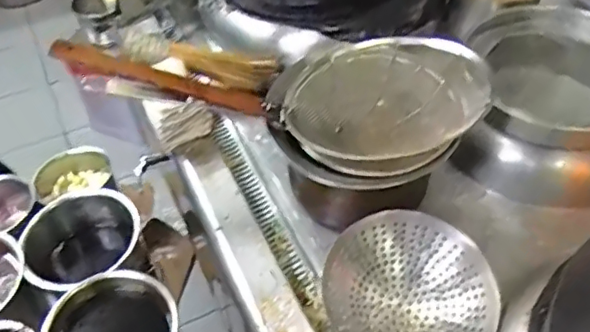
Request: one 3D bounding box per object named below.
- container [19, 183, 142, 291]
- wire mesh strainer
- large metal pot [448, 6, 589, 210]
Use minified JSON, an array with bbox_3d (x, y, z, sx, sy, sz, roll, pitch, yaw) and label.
[{"bbox_3d":[-0.294,0.134,0.847,0.153,0.143,0.157,0,49,1],"label":"container"},{"bbox_3d":[-0.023,-0.131,0.883,0.591,0.125,0.212,3,49,4],"label":"wire mesh strainer"},{"bbox_3d":[0.438,-0.094,1.001,0.312,0.204,0.269,9,50,9],"label":"large metal pot"}]

